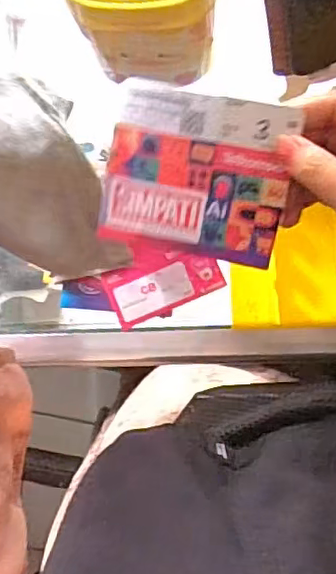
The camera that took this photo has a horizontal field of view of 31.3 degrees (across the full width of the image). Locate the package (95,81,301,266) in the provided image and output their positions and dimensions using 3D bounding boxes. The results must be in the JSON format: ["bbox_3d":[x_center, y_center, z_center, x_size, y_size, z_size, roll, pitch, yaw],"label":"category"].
[{"bbox_3d":[0.016,-0.060,0.329,0.096,0.006,0.087,11,111,2],"label":"package"}]

